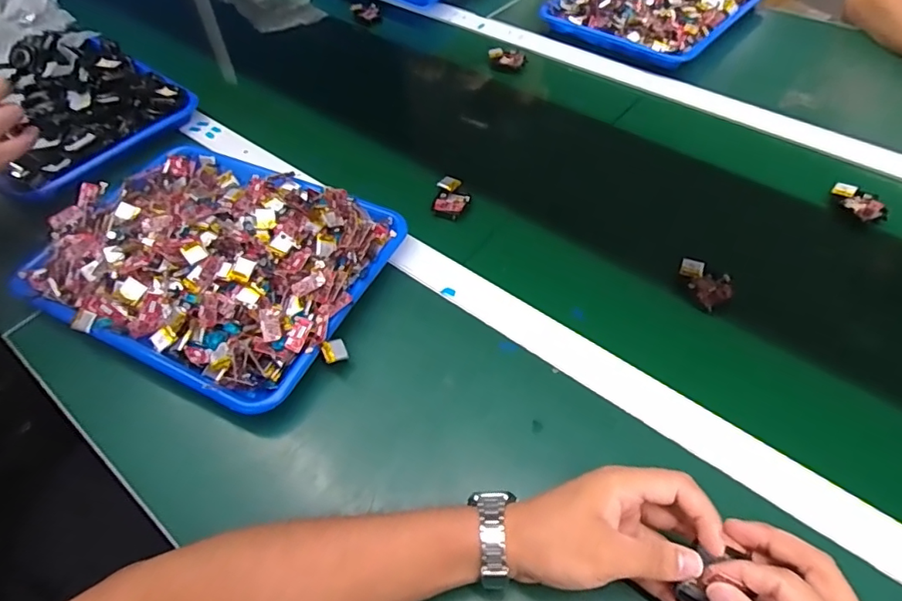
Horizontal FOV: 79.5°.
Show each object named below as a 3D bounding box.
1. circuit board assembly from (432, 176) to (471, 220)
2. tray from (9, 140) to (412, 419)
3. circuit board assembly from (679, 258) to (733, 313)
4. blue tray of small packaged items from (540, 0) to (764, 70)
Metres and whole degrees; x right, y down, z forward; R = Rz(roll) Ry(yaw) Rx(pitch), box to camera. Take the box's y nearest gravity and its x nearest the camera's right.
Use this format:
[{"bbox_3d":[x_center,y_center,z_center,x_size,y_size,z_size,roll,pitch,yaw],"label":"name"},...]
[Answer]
[{"bbox_3d":[0.001,-0.115,0.600,0.039,0.012,0.050,10,53,12],"label":"circuit board assembly"},{"bbox_3d":[-0.239,-0.049,0.543,0.332,0.050,0.251,20,56,20],"label":"tray"},{"bbox_3d":[0.242,-0.019,0.516,0.037,0.011,0.056,-21,53,-12],"label":"circuit board assembly"},{"bbox_3d":[0.320,-0.465,0.836,0.230,0.041,0.299,34,61,28],"label":"blue tray of small packaged items"}]

